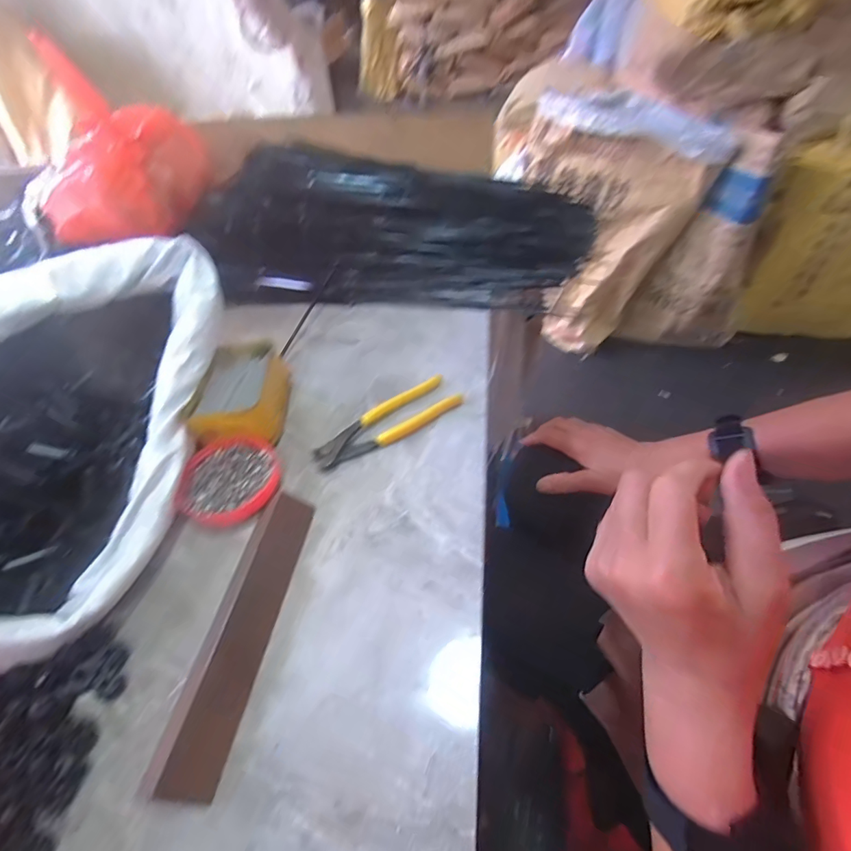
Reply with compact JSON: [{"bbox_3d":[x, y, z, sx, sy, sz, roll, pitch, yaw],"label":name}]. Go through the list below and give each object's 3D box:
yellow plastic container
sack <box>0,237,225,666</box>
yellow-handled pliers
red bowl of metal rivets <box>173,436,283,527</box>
[{"bbox_3d":[-0.196,-0.034,0.497,0.090,0.048,0.117,-3,49,2],"label":"yellow plastic container"},{"bbox_3d":[-0.356,-0.024,0.432,0.273,0.157,0.420,1,49,5],"label":"sack"},{"bbox_3d":[-0.039,-0.005,0.488,0.165,0.013,0.046,-30,53,-20],"label":"yellow-handled pliers"},{"bbox_3d":[-0.185,0.050,0.444,0.085,0.022,0.087,-2,49,3],"label":"red bowl of metal rivets"}]

